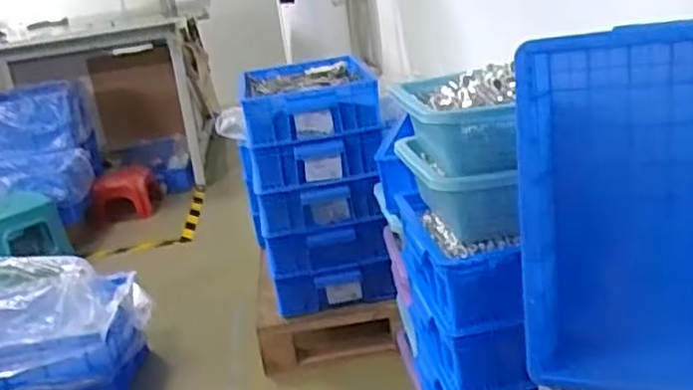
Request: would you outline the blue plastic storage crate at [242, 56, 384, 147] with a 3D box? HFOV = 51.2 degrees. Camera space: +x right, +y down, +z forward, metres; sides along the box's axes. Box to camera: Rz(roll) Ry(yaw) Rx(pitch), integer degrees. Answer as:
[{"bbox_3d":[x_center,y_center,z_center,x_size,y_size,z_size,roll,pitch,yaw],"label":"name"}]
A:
[{"bbox_3d":[-0.090,-0.235,1.731,0.302,0.112,0.363,-10,19,-6],"label":"blue plastic storage crate"}]

